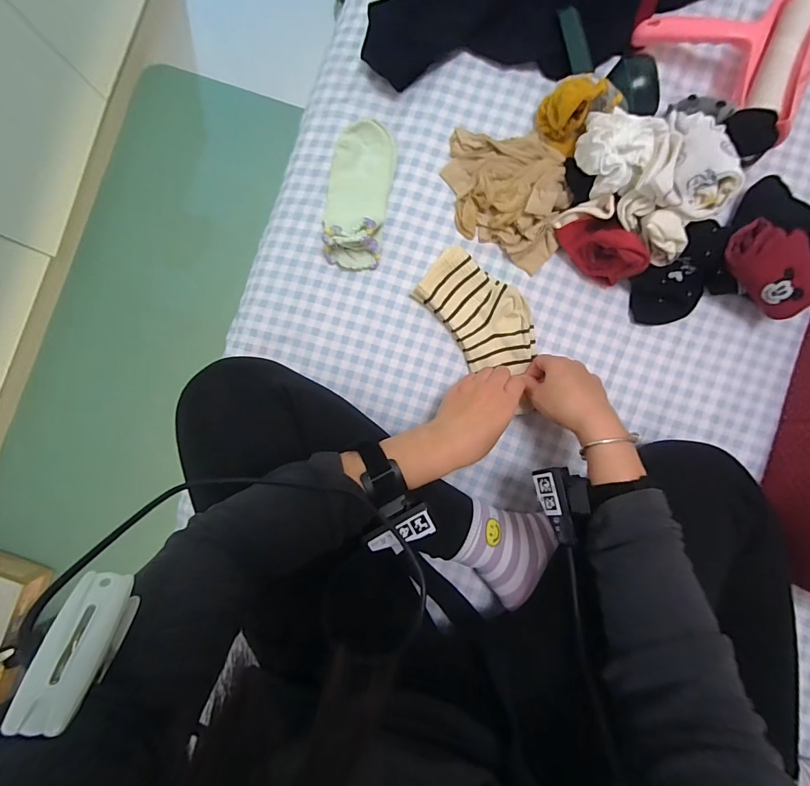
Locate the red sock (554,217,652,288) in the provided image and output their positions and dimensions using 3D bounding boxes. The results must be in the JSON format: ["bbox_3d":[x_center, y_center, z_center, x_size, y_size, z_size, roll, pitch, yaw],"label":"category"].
[{"bbox_3d":[0.216,-0.160,0.437,0.037,0.064,0.091,-43,88,0],"label":"red sock"}]

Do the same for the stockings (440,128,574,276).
[{"bbox_3d":[0.117,-0.237,0.464,0.159,0.039,0.137,24,89,2],"label":"stockings"}]

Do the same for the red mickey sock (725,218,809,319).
[{"bbox_3d":[0.398,-0.135,0.427,0.103,0.029,0.073,39,90,2],"label":"red mickey sock"}]

